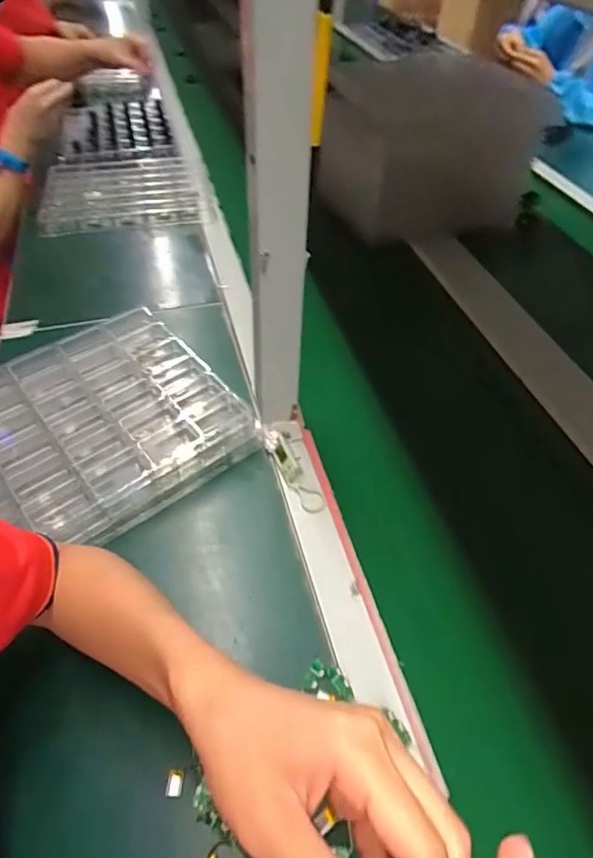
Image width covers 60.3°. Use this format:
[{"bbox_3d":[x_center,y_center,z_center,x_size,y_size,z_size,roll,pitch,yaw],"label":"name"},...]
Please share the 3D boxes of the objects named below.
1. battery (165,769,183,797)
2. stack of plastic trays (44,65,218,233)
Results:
[{"bbox_3d":[-0.085,0.247,0.357,0.011,0.004,0.016,2,49,0],"label":"battery"},{"bbox_3d":[-0.367,-0.615,1.087,0.308,0.063,0.681,-11,53,-8],"label":"stack of plastic trays"}]

